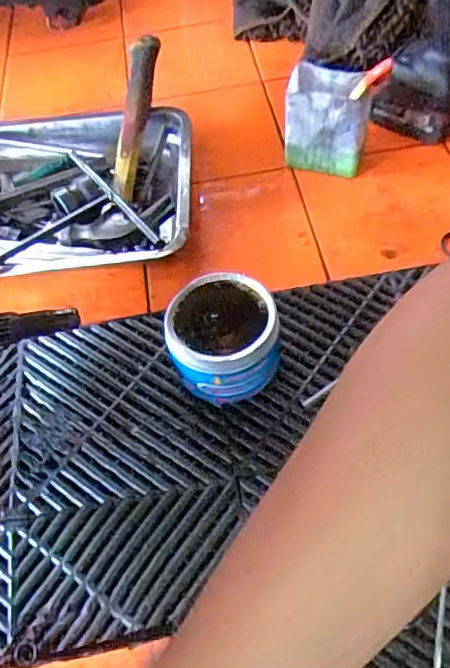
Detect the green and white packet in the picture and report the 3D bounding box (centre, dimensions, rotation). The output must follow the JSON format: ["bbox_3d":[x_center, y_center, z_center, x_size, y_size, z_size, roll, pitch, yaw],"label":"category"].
[{"bbox_3d":[0.127,-0.255,0.701,0.098,0.112,0.065,13,57,14],"label":"green and white packet"}]

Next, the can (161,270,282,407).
[{"bbox_3d":[0.000,0.003,0.545,0.100,0.090,0.107,-4,55,3],"label":"can"}]

